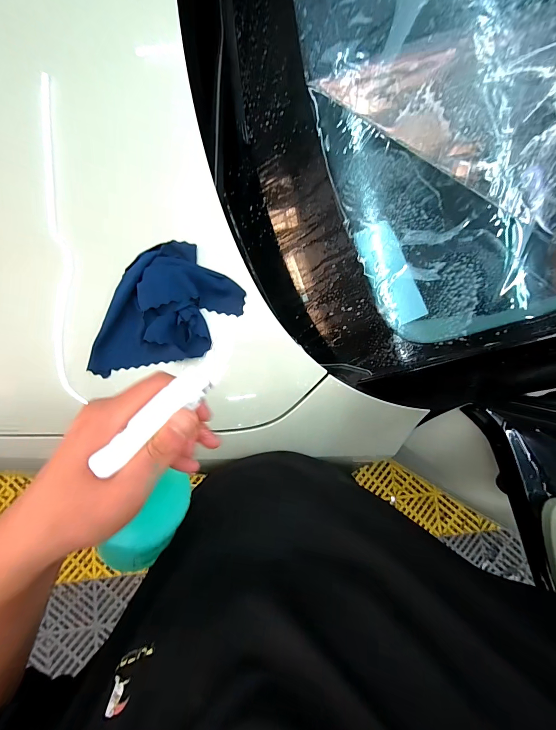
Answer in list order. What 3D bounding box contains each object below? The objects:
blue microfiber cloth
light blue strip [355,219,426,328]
[{"bbox_3d":[-0.164,-0.062,0.435,0.146,0.029,0.211,42,84,0],"label":"blue microfiber cloth"},{"bbox_3d":[0.141,-0.115,0.406,0.049,0.004,0.129,-22,88,29],"label":"light blue strip"}]

